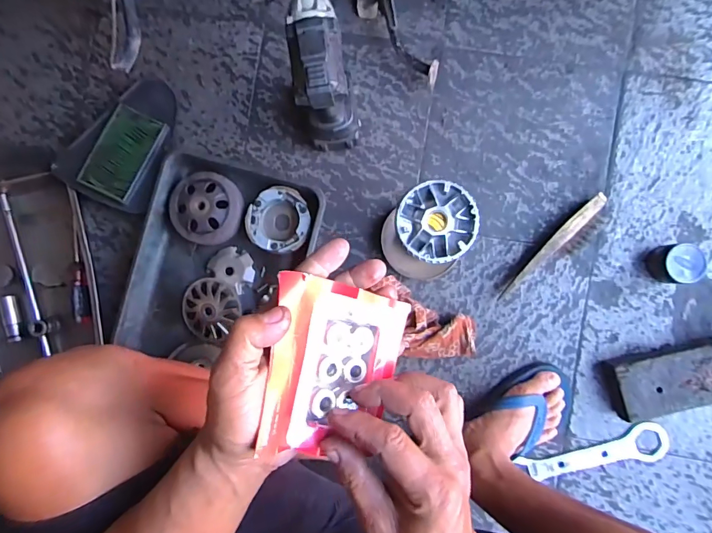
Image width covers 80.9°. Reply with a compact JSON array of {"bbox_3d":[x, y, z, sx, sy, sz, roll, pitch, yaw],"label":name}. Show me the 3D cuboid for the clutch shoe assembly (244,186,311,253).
[{"bbox_3d":[-0.124,-0.074,0.684,0.101,0.037,0.101,0,89,4],"label":"clutch shoe assembly"}]

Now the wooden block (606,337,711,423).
[{"bbox_3d":[0.549,0.160,0.644,0.306,0.039,0.095,-13,89,4],"label":"wooden block"}]

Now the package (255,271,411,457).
[{"bbox_3d":[-0.015,0.074,0.298,0.100,0.019,0.119,14,82,-28],"label":"package"}]

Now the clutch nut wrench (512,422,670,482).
[{"bbox_3d":[0.379,0.299,0.666,0.233,0.005,0.058,-12,89,4],"label":"clutch nut wrench"}]

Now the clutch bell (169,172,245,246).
[{"bbox_3d":[-0.244,-0.098,0.687,0.120,0.041,0.116,40,92,3],"label":"clutch bell"}]

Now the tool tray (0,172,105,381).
[{"bbox_3d":[-0.547,0.018,0.700,0.245,0.052,0.333,-13,89,4],"label":"tool tray"}]

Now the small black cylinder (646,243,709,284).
[{"bbox_3d":[0.496,-0.005,0.644,0.061,0.048,0.059,-3,89,4],"label":"small black cylinder"}]

